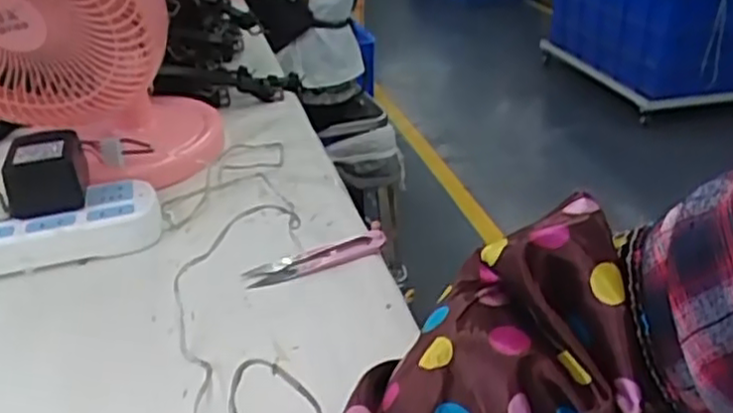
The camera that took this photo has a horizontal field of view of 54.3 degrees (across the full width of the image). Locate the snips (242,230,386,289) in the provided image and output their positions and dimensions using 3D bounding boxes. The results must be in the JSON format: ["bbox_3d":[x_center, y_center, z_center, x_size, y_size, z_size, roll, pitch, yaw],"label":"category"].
[{"bbox_3d":[-0.036,0.036,0.504,0.100,0.016,0.023,-11,29,-19],"label":"snips"}]

